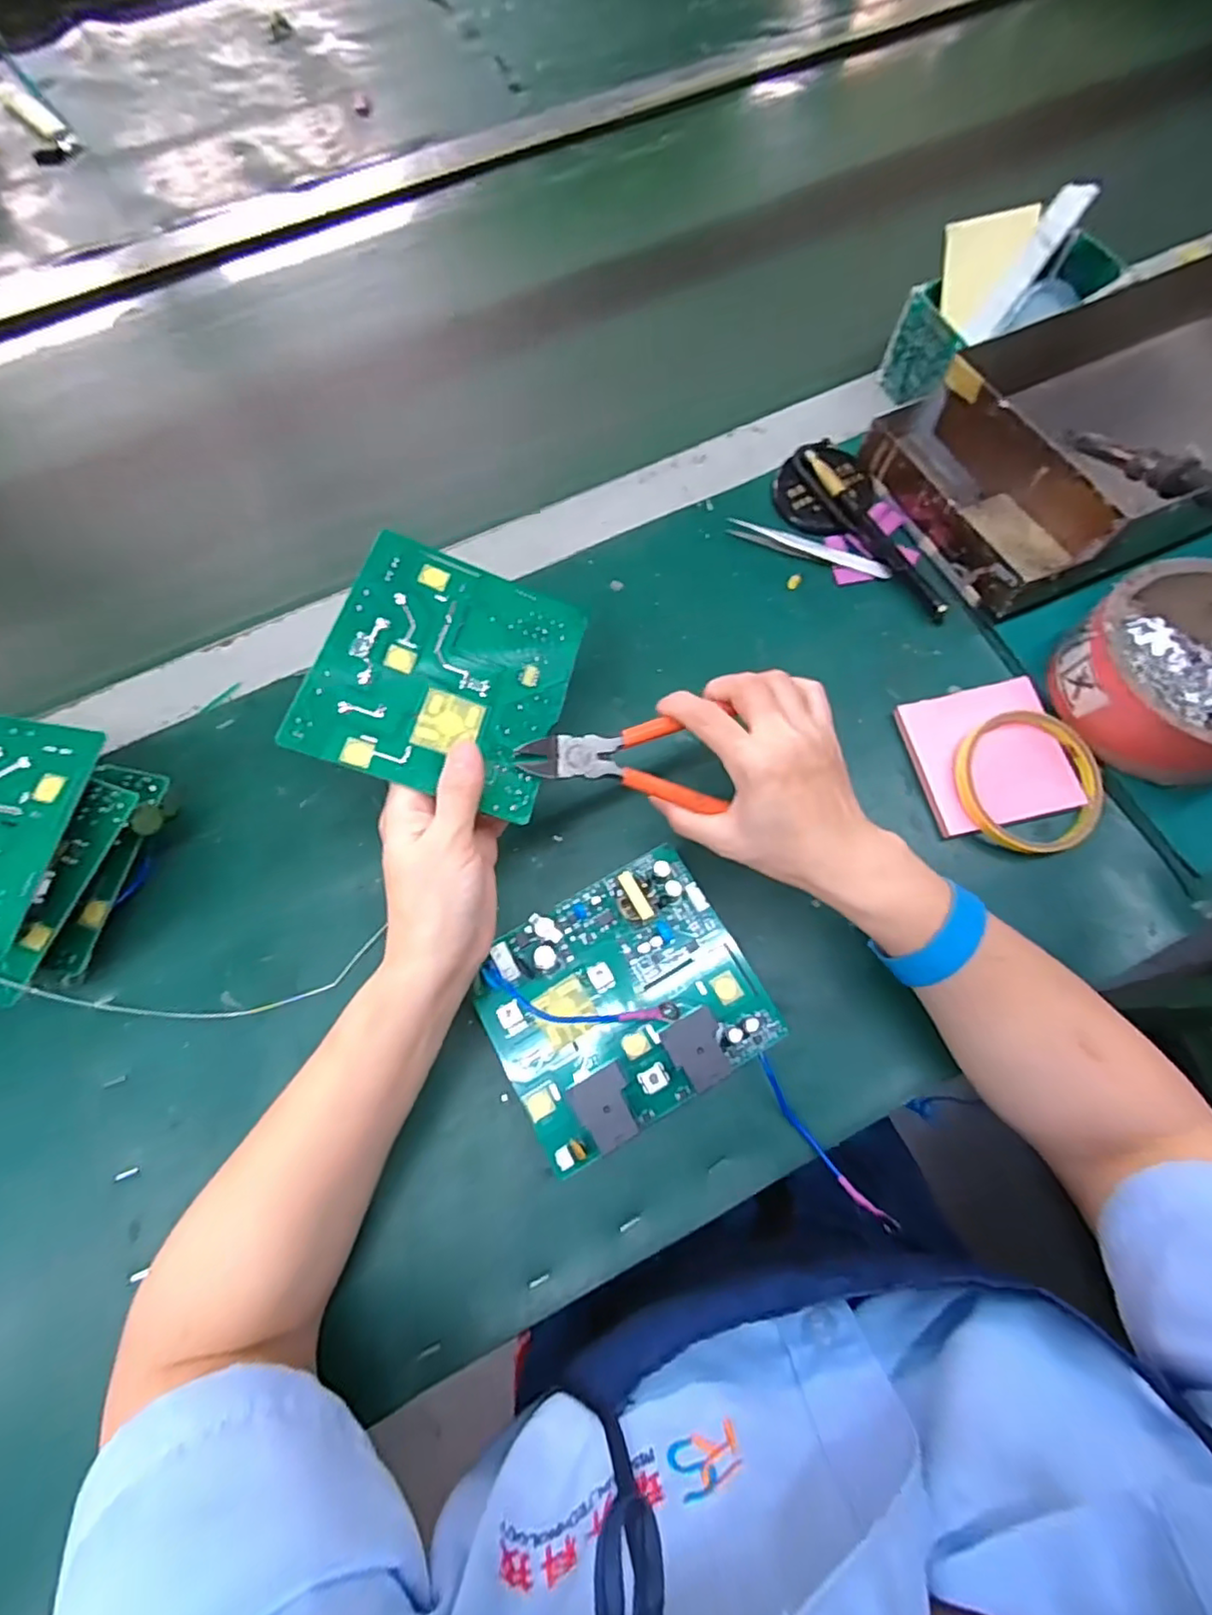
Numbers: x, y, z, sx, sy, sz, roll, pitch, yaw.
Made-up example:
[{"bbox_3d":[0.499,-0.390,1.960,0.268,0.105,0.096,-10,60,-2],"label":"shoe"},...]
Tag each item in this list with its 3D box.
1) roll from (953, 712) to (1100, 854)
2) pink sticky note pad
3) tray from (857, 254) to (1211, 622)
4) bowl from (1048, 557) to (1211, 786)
[{"bbox_3d":[0.248,-0.016,0.373,0.082,0.011,0.085,0,70,1],"label":"roll"},{"bbox_3d":[0.233,-0.033,0.389,0.088,0.014,0.086,-14,71,-4],"label":"pink sticky note pad"},{"bbox_3d":[0.367,-0.267,0.436,0.336,0.067,0.185,-27,72,-8],"label":"tray"},{"bbox_3d":[0.345,-0.081,0.378,0.123,0.054,0.119,0,70,1],"label":"bowl"}]

